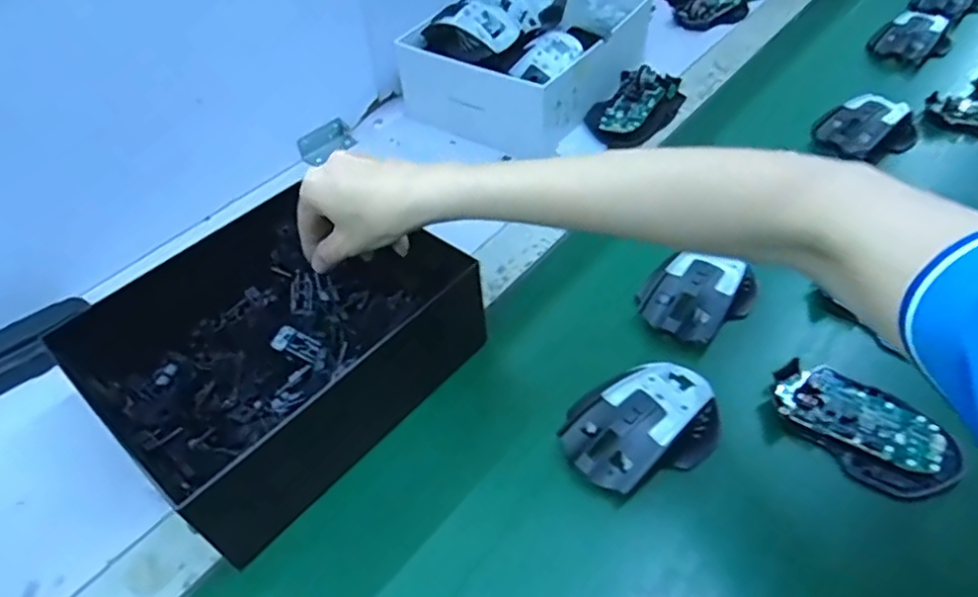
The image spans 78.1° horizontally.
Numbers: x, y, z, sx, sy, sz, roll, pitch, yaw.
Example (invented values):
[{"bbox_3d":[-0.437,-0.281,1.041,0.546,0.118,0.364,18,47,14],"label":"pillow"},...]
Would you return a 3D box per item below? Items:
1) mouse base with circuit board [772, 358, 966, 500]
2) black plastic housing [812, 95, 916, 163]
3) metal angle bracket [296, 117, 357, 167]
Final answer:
[{"bbox_3d":[0.249,0.082,0.403,0.064,0.017,0.113,-34,55,-23],"label":"mouse base with circuit board"},{"bbox_3d":[0.375,-0.167,0.607,0.092,0.038,0.077,29,57,26],"label":"black plastic housing"},{"bbox_3d":[-0.177,-0.174,0.663,0.024,0.026,0.066,34,59,28],"label":"metal angle bracket"}]

